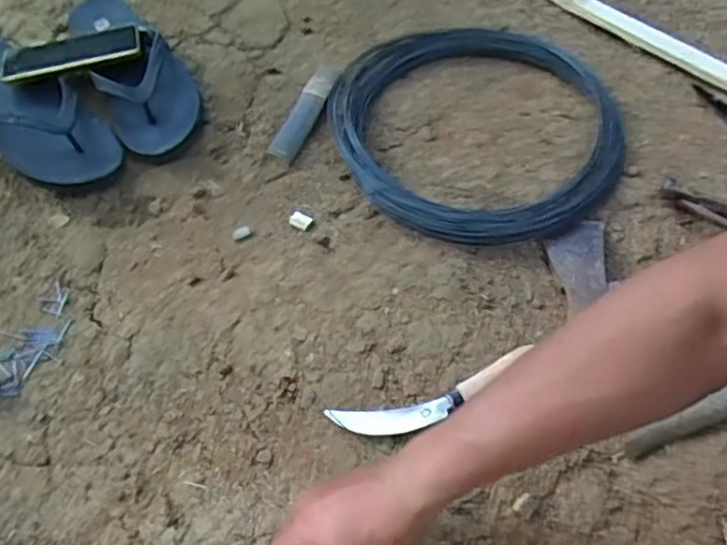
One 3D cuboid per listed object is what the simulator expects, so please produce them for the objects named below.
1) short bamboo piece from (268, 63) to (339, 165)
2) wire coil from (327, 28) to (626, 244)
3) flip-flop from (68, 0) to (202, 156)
[{"bbox_3d":[-0.069,-0.198,0.778,0.030,0.024,0.141,21,63,15],"label":"short bamboo piece"},{"bbox_3d":[0.127,-0.175,0.736,0.331,0.031,0.329,-2,60,3],"label":"wire coil"},{"bbox_3d":[-0.281,-0.257,0.788,0.107,0.059,0.268,-25,62,-12],"label":"flip-flop"}]

